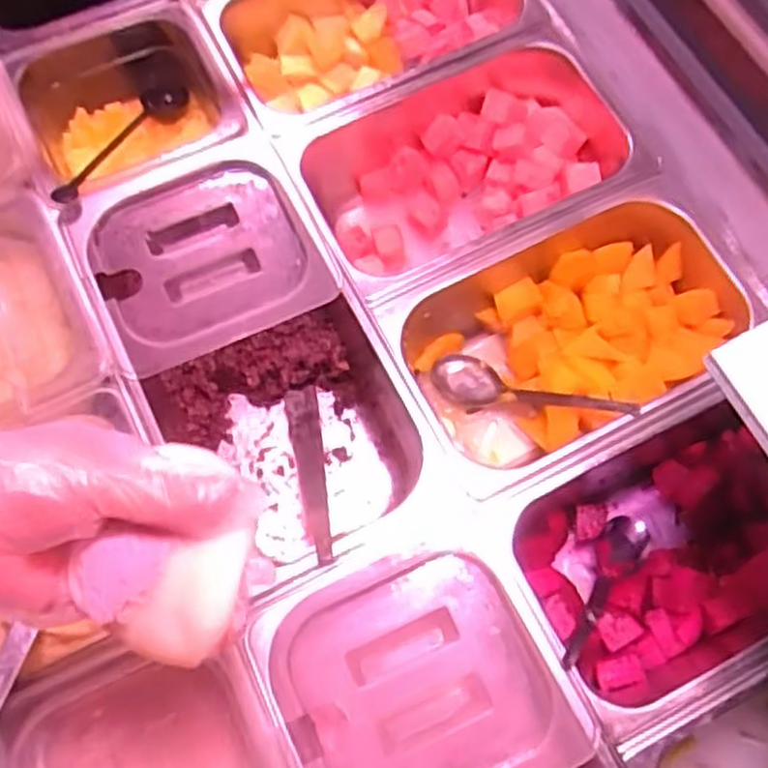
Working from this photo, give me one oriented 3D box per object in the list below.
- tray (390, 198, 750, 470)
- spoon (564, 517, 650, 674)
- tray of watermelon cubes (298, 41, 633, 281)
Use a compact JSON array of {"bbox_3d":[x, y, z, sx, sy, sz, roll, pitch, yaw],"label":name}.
[{"bbox_3d":[0.144,-0.028,0.610,0.254,0.098,0.155,-27,73,-10],"label":"tray"},{"bbox_3d":[0.150,0.142,0.534,0.029,0.038,0.159,38,36,12],"label":"spoon"},{"bbox_3d":[0.072,-0.172,0.652,0.256,0.094,0.152,-27,73,-10],"label":"tray of watermelon cubes"}]

